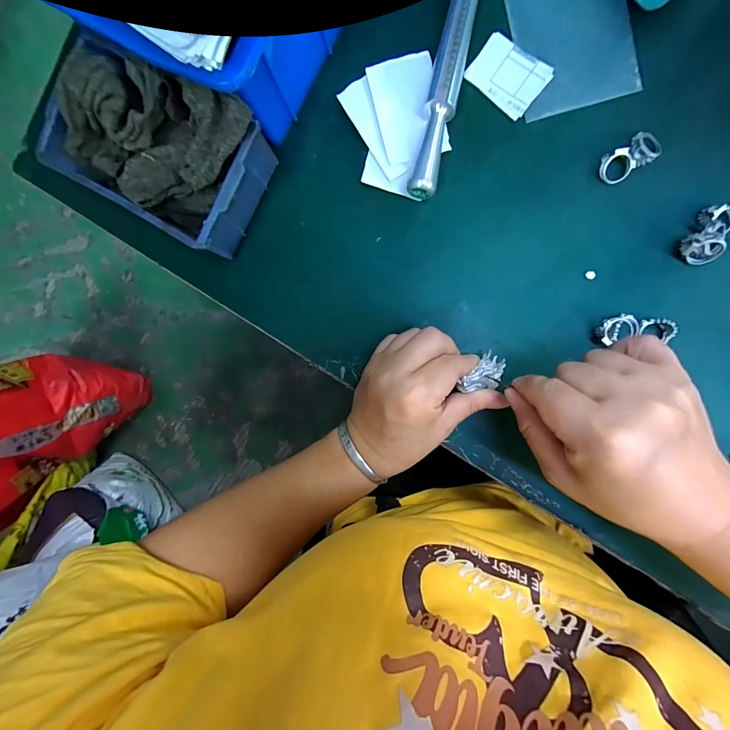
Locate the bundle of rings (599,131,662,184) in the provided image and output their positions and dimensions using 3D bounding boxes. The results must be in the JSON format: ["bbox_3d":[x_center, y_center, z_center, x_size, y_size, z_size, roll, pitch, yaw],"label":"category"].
[{"bbox_3d":[0.192,-0.150,0.241,0.043,0.011,0.022,-31,89,8],"label":"bundle of rings"}]

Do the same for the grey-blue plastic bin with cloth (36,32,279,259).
[{"bbox_3d":[-0.147,-0.152,0.250,0.141,0.074,0.089,30,96,5],"label":"grey-blue plastic bin with cloth"}]

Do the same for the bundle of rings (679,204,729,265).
[{"bbox_3d":[0.245,-0.092,0.236,0.025,0.018,0.041,31,96,5],"label":"bundle of rings"}]

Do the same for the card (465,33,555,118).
[{"bbox_3d":[0.106,-0.215,0.248,0.054,0.004,0.037,42,97,3],"label":"card"}]

